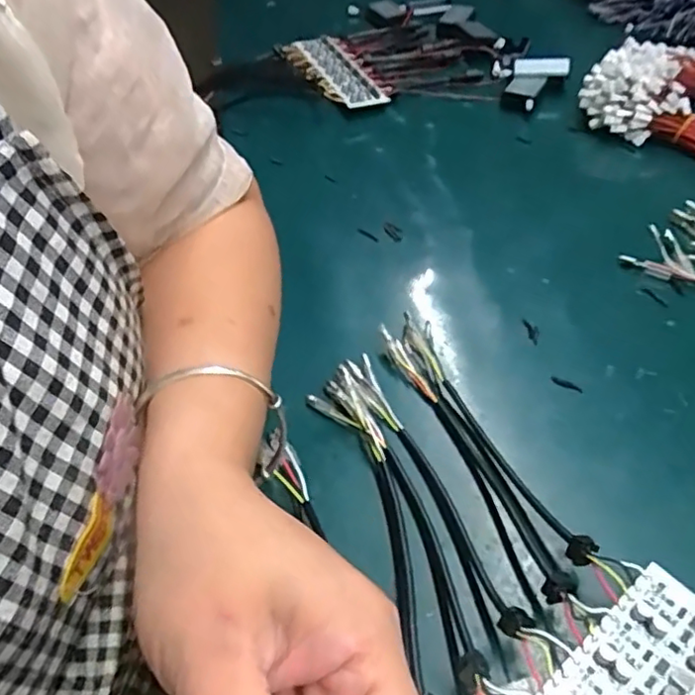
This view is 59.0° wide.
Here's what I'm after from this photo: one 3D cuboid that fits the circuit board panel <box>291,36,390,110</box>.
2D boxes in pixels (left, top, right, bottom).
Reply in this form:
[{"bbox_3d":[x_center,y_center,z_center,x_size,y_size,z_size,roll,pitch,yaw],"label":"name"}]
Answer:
[{"bbox_3d":[-0.009,-0.278,0.621,0.043,0.018,0.156,-20,48,-13],"label":"circuit board panel"}]

